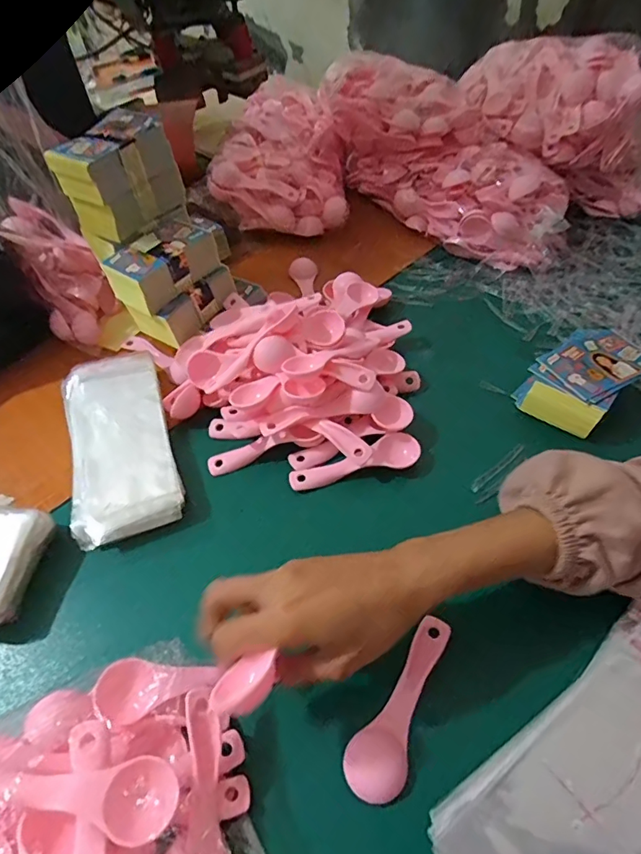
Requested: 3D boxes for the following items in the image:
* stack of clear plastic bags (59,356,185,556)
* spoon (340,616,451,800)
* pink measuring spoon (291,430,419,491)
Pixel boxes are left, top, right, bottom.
[{"bbox_3d":[-0.180,0.014,0.441,0.086,0.035,0.192,-17,52,-11],"label":"stack of clear plastic bags"},{"bbox_3d":[0.054,0.176,0.312,0.034,0.020,0.112,26,56,22],"label":"spoon"},{"bbox_3d":[0.029,0.029,0.423,0.114,0.022,0.030,-11,51,-6],"label":"pink measuring spoon"}]

